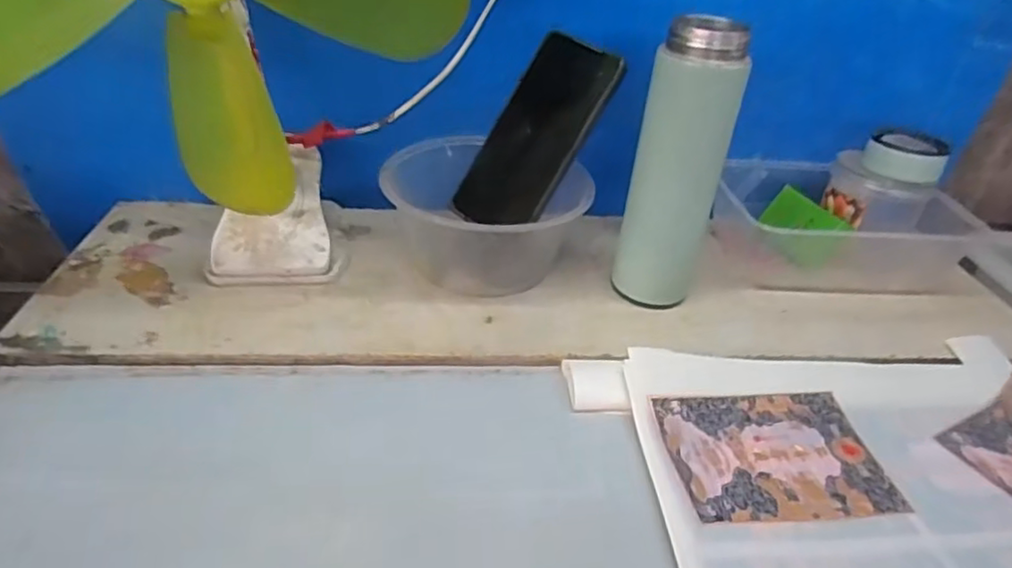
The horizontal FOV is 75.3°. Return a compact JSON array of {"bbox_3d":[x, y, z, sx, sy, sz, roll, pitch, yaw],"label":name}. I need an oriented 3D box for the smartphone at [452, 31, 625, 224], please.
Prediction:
[{"bbox_3d":[0.023,-0.112,0.507,0.074,0.156,0.011,37,13,27],"label":"smartphone"}]

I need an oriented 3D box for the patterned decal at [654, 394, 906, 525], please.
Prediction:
[{"bbox_3d":[0.169,0.105,0.413,0.135,0.005,0.096,-1,35,-9],"label":"patterned decal"}]

